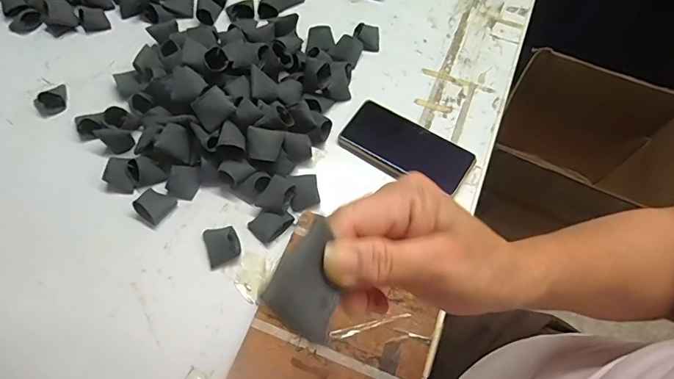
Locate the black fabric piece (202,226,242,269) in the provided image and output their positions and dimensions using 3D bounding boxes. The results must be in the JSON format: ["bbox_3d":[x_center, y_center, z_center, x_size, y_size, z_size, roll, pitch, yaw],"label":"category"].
[{"bbox_3d":[-0.130,0.062,0.480,0.037,0.012,0.041,-21,67,-10],"label":"black fabric piece"}]

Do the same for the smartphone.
[{"bbox_3d":[0.087,-0.050,0.531,0.157,0.012,0.077,32,69,14],"label":"smartphone"}]

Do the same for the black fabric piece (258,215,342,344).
[{"bbox_3d":[-0.009,0.038,0.174,0.004,0.035,0.041,-6,38,41],"label":"black fabric piece"}]

